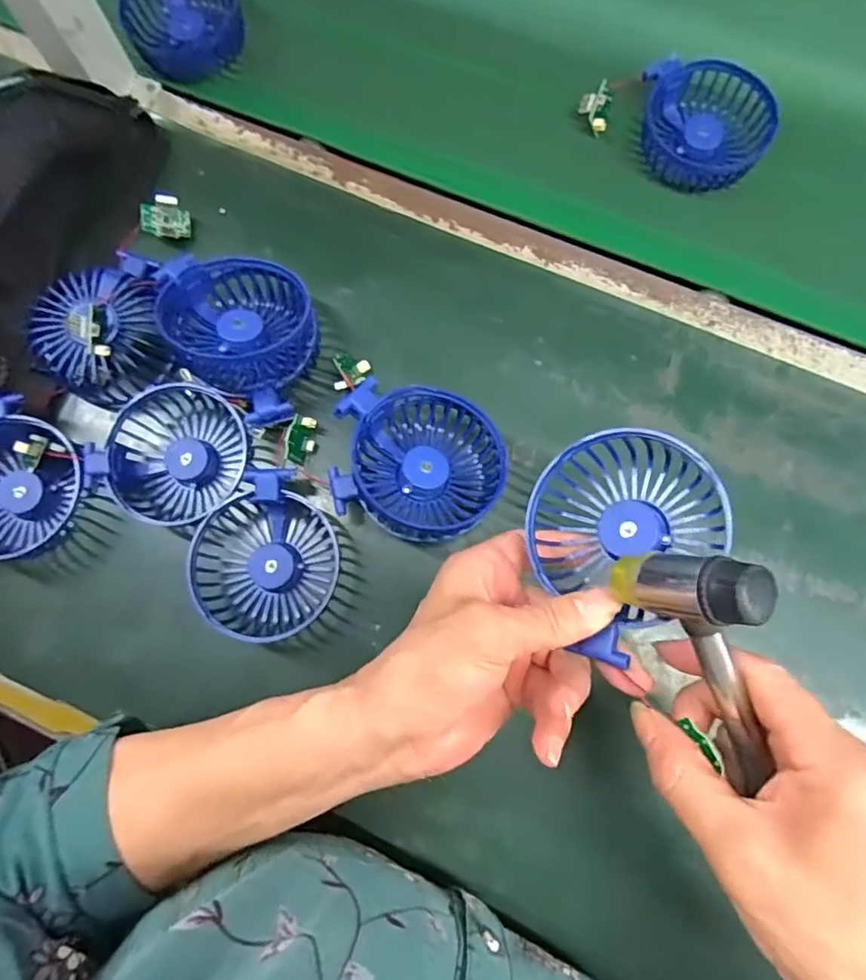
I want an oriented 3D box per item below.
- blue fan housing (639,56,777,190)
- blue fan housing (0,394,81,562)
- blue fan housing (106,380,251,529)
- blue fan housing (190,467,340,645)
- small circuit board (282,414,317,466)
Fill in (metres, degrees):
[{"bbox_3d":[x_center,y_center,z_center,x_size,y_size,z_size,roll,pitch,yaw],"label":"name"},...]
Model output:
[{"bbox_3d":[0.196,-0.259,0.412,0.087,0.024,0.088,5,79,2],"label":"blue fan housing"},{"bbox_3d":[-0.268,-0.002,0.371,0.084,0.042,0.093,29,81,6],"label":"blue fan housing"},{"bbox_3d":[-0.164,-0.022,0.375,0.087,0.031,0.090,33,82,7],"label":"blue fan housing"},{"bbox_3d":[-0.103,0.043,0.360,0.089,0.040,0.093,41,83,8],"label":"blue fan housing"},{"bbox_3d":[-0.086,-0.032,0.373,0.006,0.023,0.032,9,93,34],"label":"small circuit board"}]

